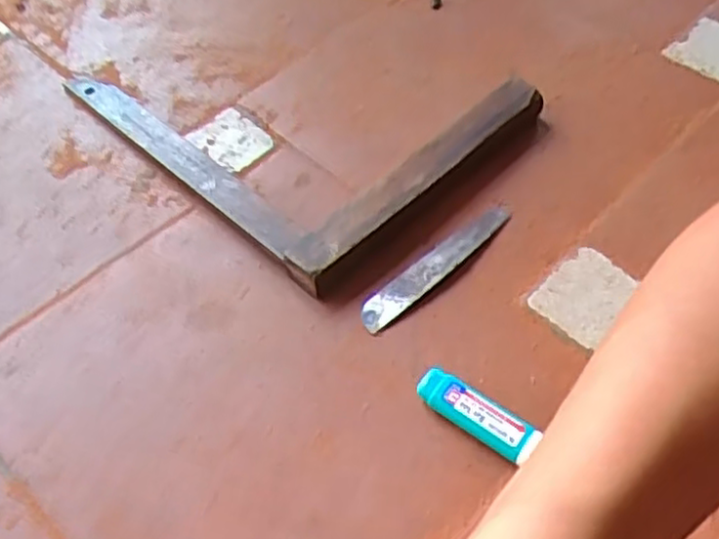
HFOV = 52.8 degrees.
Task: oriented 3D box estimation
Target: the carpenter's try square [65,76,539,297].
[{"bbox_3d":[-0.046,-0.142,0.590,0.306,0.026,0.242,38,64,25],"label":"carpenter's try square"}]

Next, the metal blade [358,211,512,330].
[{"bbox_3d":[0.057,-0.006,0.508,0.143,0.004,0.021,-38,62,-23],"label":"metal blade"}]

